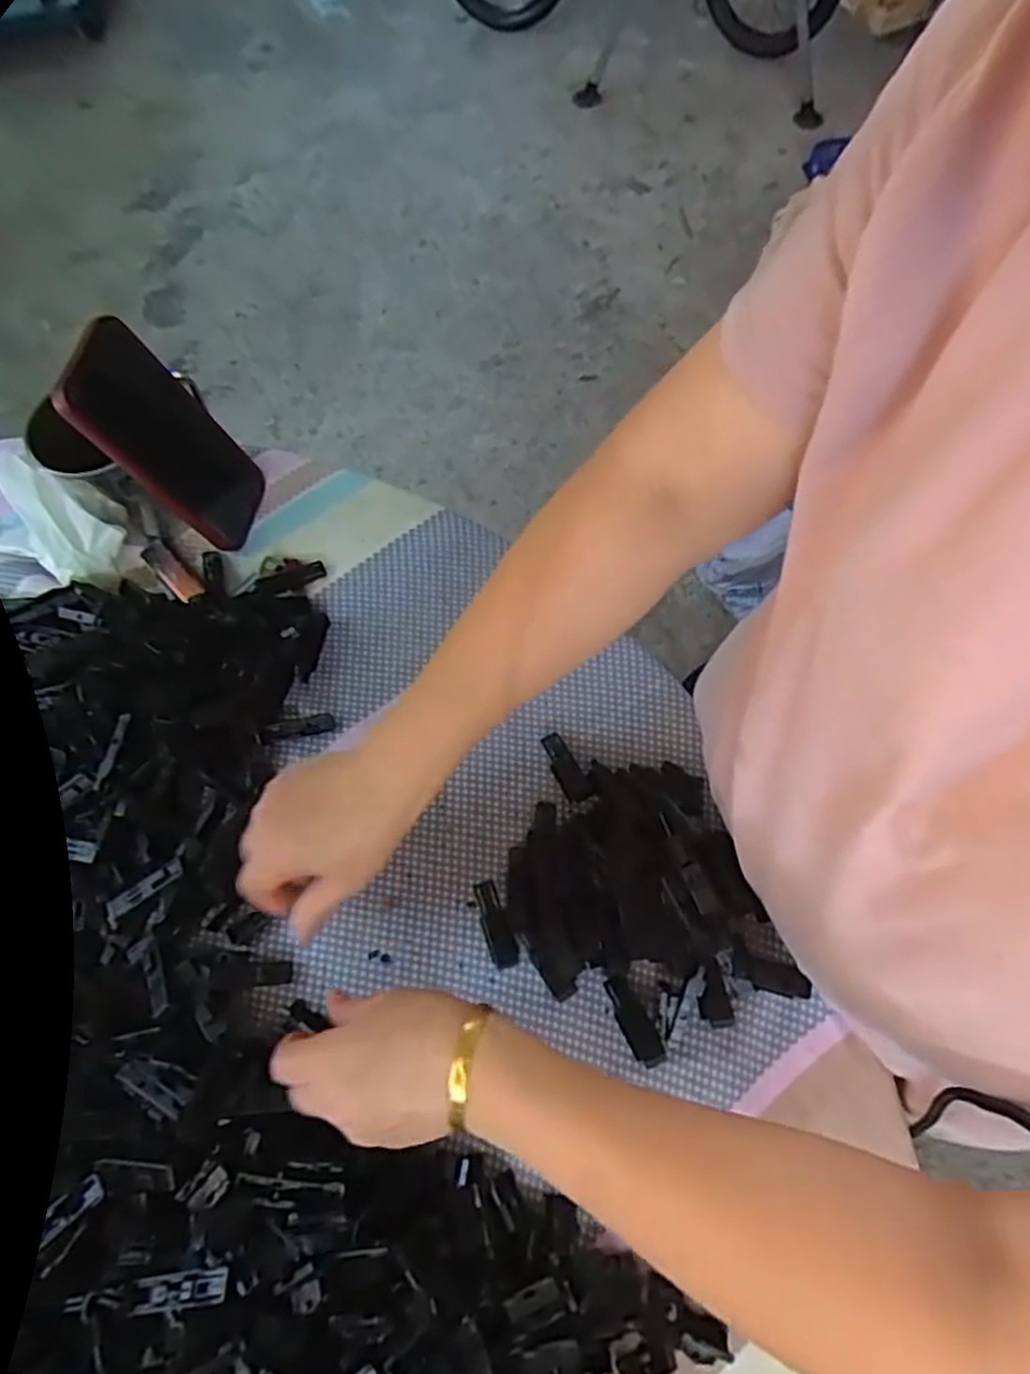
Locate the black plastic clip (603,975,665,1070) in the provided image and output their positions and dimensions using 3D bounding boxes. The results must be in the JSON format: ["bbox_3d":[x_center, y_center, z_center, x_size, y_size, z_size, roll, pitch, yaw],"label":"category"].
[{"bbox_3d":[0.069,0.194,0.434,0.017,0.011,0.051,-25,69,-9],"label":"black plastic clip"}]

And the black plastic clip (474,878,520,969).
[{"bbox_3d":[-0.011,0.144,0.452,0.016,0.019,0.050,-17,68,-6],"label":"black plastic clip"}]

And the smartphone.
[{"bbox_3d":[-0.238,-0.171,0.516,0.015,0.162,0.080,0,64,22],"label":"smartphone"}]

